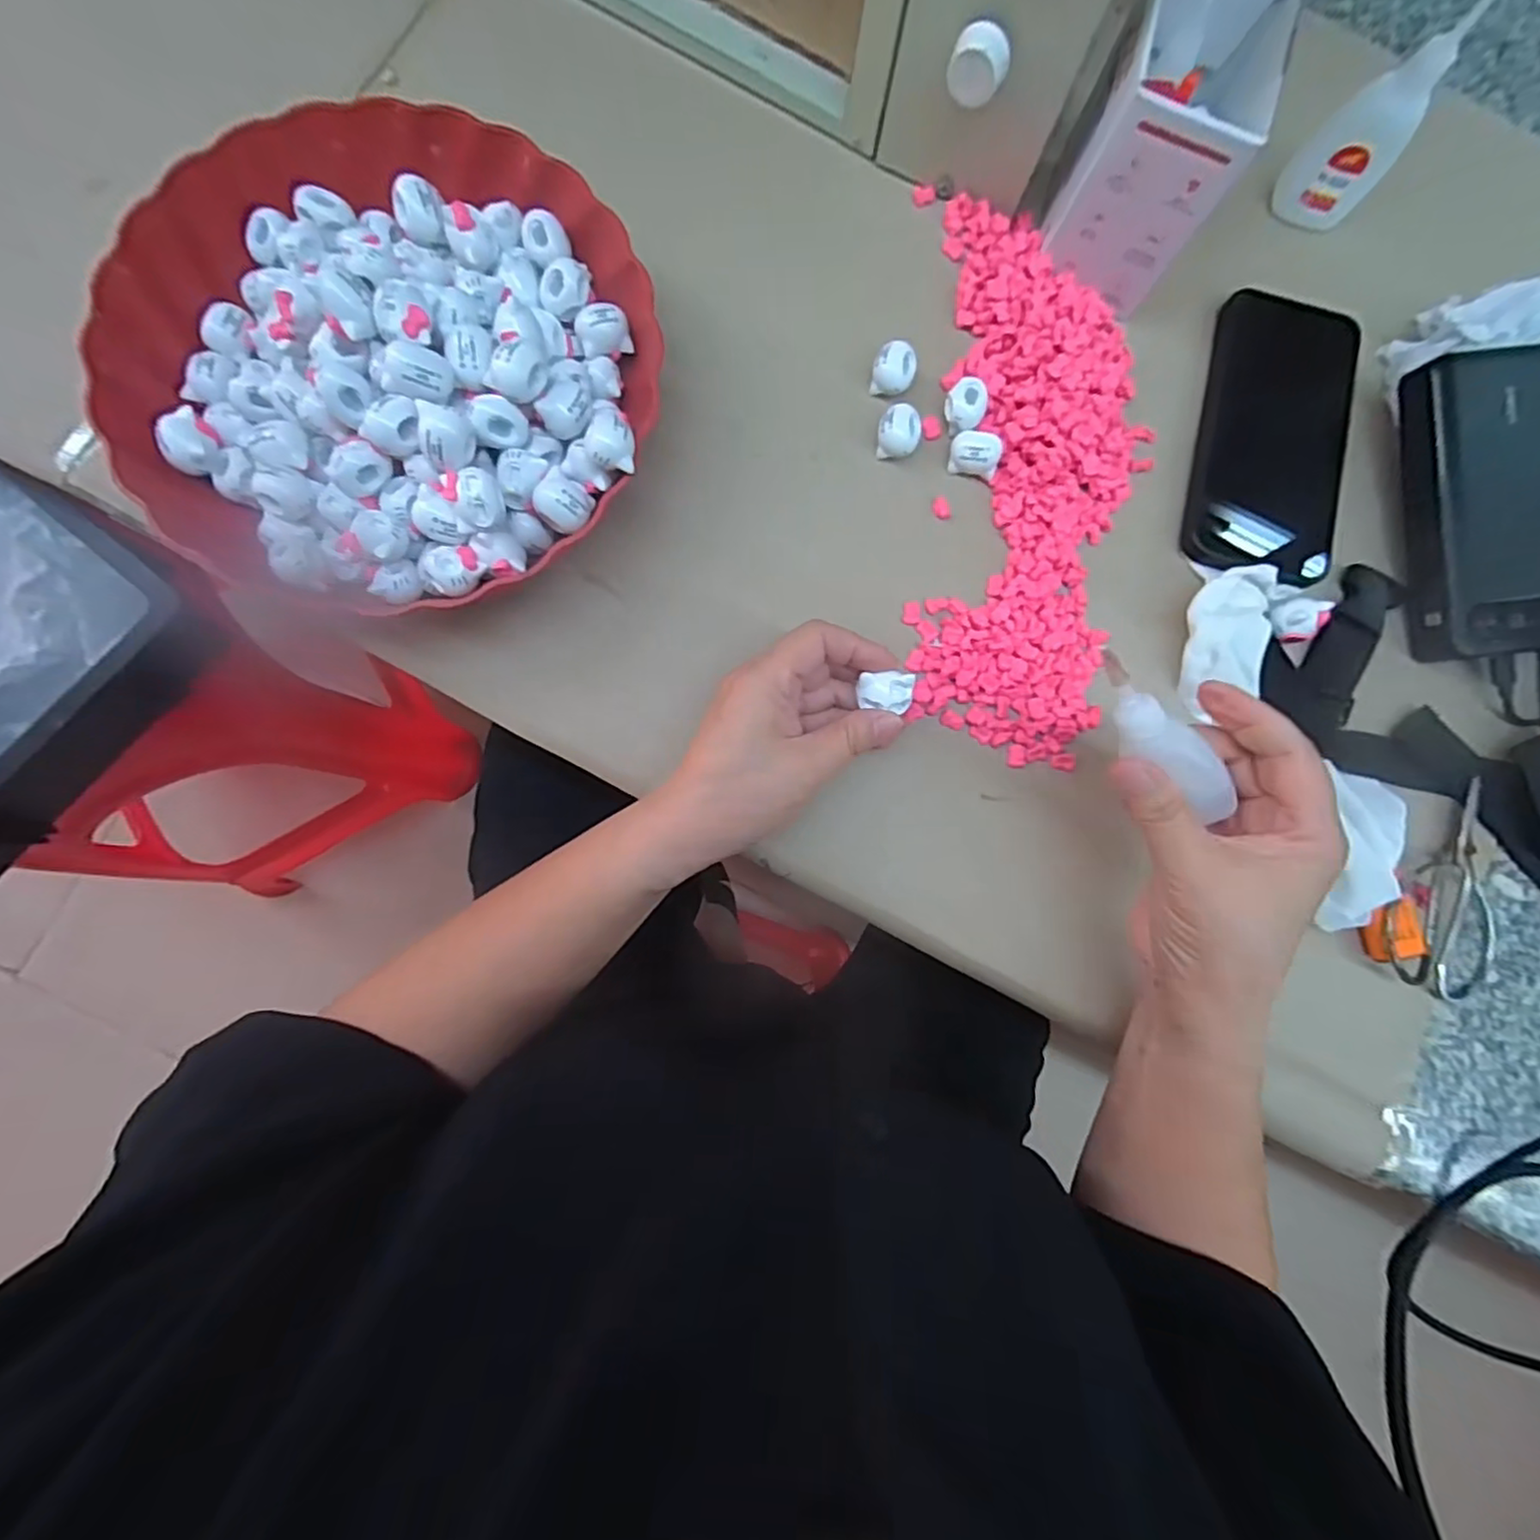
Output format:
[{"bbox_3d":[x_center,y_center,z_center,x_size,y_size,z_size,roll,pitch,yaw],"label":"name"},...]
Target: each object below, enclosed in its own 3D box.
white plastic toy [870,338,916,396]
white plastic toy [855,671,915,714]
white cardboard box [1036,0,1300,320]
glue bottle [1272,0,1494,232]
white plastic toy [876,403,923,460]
[{"bbox_3d":[0.066,-0.213,0.351,0.022,0.021,0.021,0,84,-5],"label":"white plastic toy"},{"bbox_3d":[0.054,-0.036,0.301,0.023,0.007,0.017,6,84,-4],"label":"white plastic toy"},{"bbox_3d":[0.189,-0.312,0.327,0.076,0.093,0.093,23,83,-2],"label":"white cardboard box"},{"bbox_3d":[0.314,-0.334,0.343,0.045,0.090,0.028,41,83,0],"label":"glue bottle"},{"bbox_3d":[0.069,-0.179,0.349,0.023,0.018,0.022,21,83,-2],"label":"white plastic toy"}]

